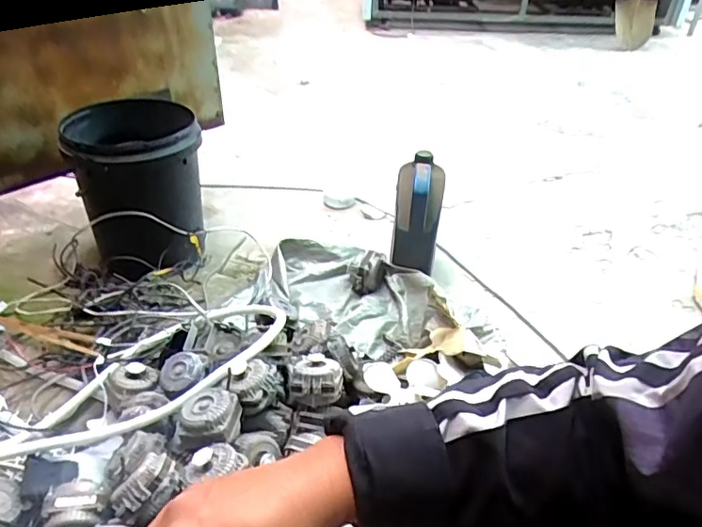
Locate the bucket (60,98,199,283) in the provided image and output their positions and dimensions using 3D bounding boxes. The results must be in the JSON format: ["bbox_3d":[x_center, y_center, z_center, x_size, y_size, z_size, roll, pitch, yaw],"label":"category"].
[{"bbox_3d":[-0.529,-0.206,1.404,0.294,0.329,0.359,-12,39,-17],"label":"bucket"}]

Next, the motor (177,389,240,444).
[{"bbox_3d":[-0.221,0.250,0.873,0.087,0.077,0.081,4,37,3],"label":"motor"}]

